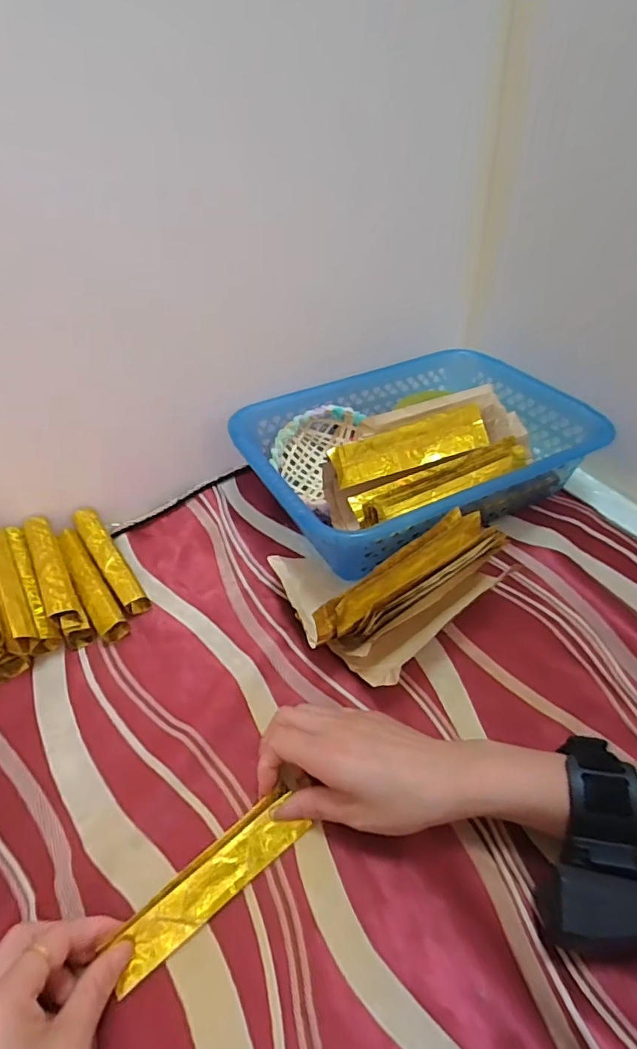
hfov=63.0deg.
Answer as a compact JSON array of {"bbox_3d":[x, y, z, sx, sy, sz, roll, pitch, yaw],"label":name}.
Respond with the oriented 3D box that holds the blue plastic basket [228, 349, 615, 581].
[{"bbox_3d":[0.090,-0.079,0.530,0.314,0.100,0.223,-24,46,-19],"label":"blue plastic basket"}]

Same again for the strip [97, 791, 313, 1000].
[{"bbox_3d":[-0.063,0.208,0.306,0.118,0.006,0.031,-29,66,-28],"label":"strip"}]

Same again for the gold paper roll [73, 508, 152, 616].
[{"bbox_3d":[-0.195,0.031,0.484,0.023,0.022,0.128,-29,59,-24],"label":"gold paper roll"}]

